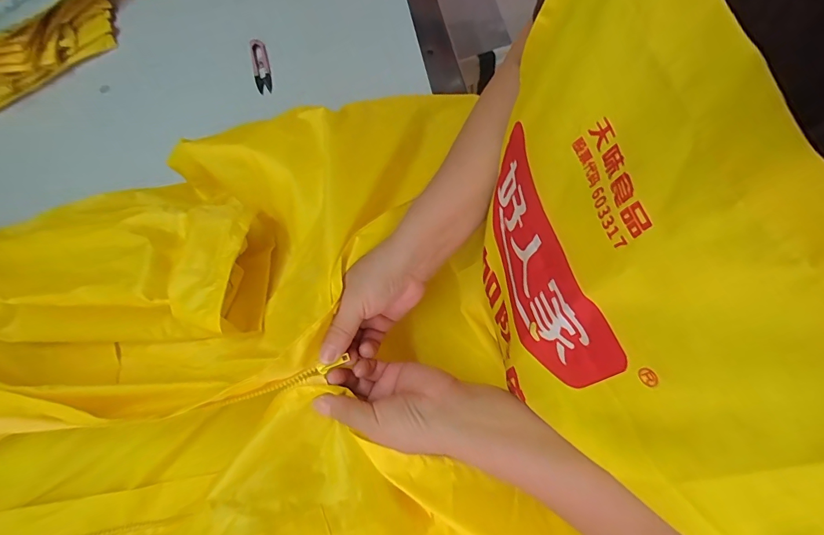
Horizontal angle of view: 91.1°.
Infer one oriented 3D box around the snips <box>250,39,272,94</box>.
[{"bbox_3d":[-0.223,-0.296,0.595,0.023,0.014,0.099,-16,68,-5],"label":"snips"}]

